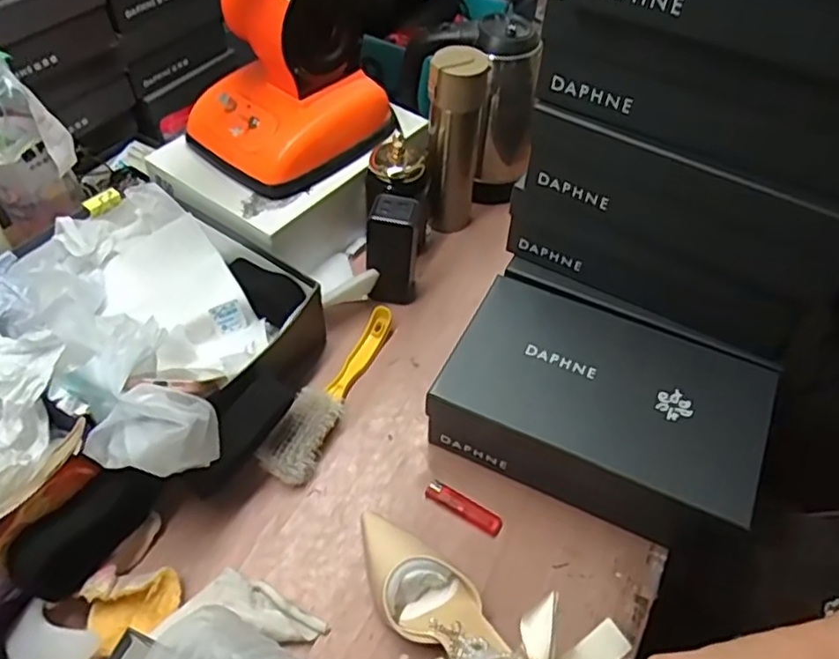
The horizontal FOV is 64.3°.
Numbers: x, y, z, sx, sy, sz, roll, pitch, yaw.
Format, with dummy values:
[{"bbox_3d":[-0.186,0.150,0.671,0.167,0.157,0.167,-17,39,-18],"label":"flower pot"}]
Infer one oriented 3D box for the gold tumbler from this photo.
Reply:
[{"bbox_3d":[0.044,-0.234,0.834,0.064,0.237,0.067,1,51,-2],"label":"gold tumbler"}]

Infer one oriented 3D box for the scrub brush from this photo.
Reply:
[{"bbox_3d":[-0.087,0.062,0.729,0.053,0.032,0.234,24,54,16],"label":"scrub brush"}]

